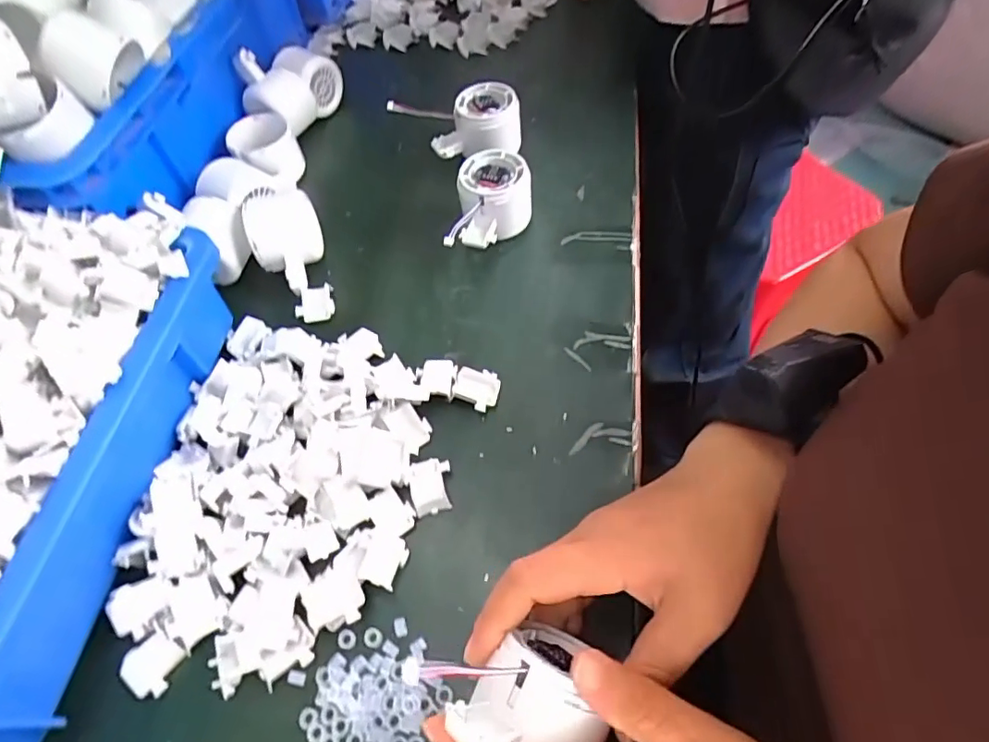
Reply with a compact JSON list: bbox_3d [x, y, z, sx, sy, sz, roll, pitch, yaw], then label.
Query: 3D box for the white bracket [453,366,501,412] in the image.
[{"bbox_3d":[-0.013,0.012,0.377,0.032,0.010,0.029,7,58,9],"label":"white bracket"}]

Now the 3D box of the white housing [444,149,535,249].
[{"bbox_3d":[0.001,-0.134,0.447,0.064,0.052,0.081,7,59,10],"label":"white housing"}]

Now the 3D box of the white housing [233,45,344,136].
[{"bbox_3d":[-0.203,-0.286,0.542,0.064,0.059,0.098,22,62,17],"label":"white housing"}]

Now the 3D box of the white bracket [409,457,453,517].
[{"bbox_3d":[-0.041,0.073,0.346,0.025,0.007,0.034,-9,57,-1],"label":"white bracket"}]

